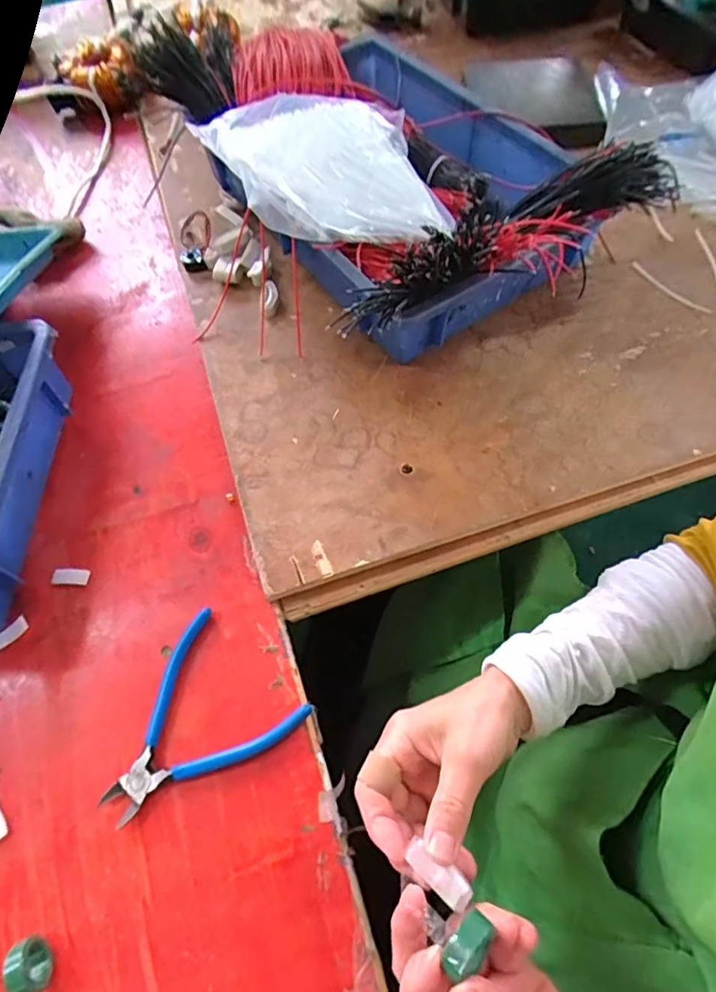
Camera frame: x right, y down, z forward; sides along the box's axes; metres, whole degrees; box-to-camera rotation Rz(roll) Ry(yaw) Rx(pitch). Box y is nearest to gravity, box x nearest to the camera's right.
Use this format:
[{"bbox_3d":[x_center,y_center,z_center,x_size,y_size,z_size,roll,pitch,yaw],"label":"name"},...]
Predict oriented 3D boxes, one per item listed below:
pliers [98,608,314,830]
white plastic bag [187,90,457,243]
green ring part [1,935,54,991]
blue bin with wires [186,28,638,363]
[{"bbox_3d":[-0.125,0.173,0.387,0.117,0.011,0.138,38,72,19],"label":"pliers"},{"bbox_3d":[-0.035,-0.333,0.526,0.216,0.059,0.208,-17,64,-5],"label":"white plastic bag"},{"bbox_3d":[-0.203,0.291,0.324,0.015,0.030,0.030,-36,67,-13],"label":"green ring part"},{"bbox_3d":[0.033,-0.353,0.555,0.315,0.145,0.452,-29,65,-10],"label":"blue bin with wires"}]

